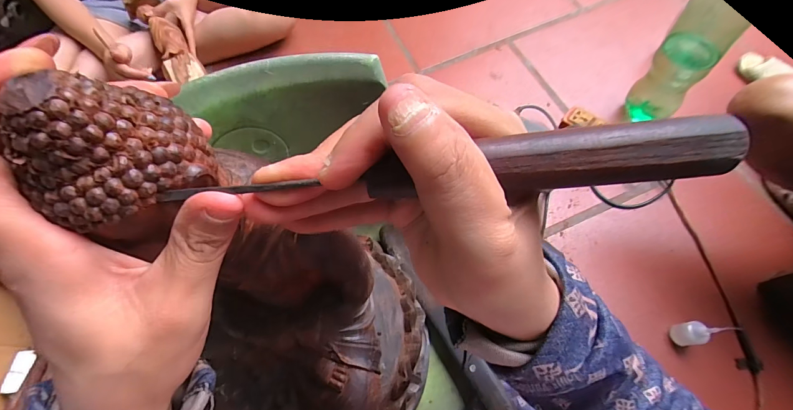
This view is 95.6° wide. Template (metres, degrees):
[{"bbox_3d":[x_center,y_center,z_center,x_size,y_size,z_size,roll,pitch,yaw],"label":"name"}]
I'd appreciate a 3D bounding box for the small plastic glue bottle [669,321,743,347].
[{"bbox_3d":[0.491,0.208,0.584,0.027,0.120,0.036,-6,66,2],"label":"small plastic glue bottle"}]

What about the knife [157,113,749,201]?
[{"bbox_3d":[0.013,-0.010,0.120,0.183,0.018,0.018,-5,66,5],"label":"knife"}]

